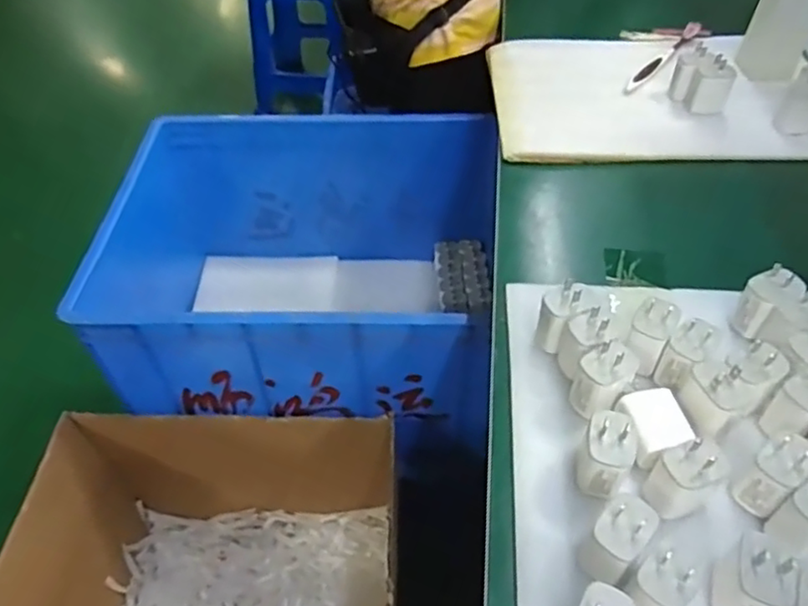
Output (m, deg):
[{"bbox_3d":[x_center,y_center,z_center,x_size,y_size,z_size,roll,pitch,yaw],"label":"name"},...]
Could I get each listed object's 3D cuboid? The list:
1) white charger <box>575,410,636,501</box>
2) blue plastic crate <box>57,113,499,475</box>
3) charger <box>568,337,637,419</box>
[{"bbox_3d":[0.136,0.100,0.421,0.033,0.043,0.046,22,52,20],"label":"white charger"},{"bbox_3d":[-0.139,-0.038,0.933,0.473,0.312,0.419,-1,48,1],"label":"blue plastic crate"},{"bbox_3d":[0.144,0.058,0.459,0.035,0.049,0.033,-34,55,-25],"label":"charger"}]

